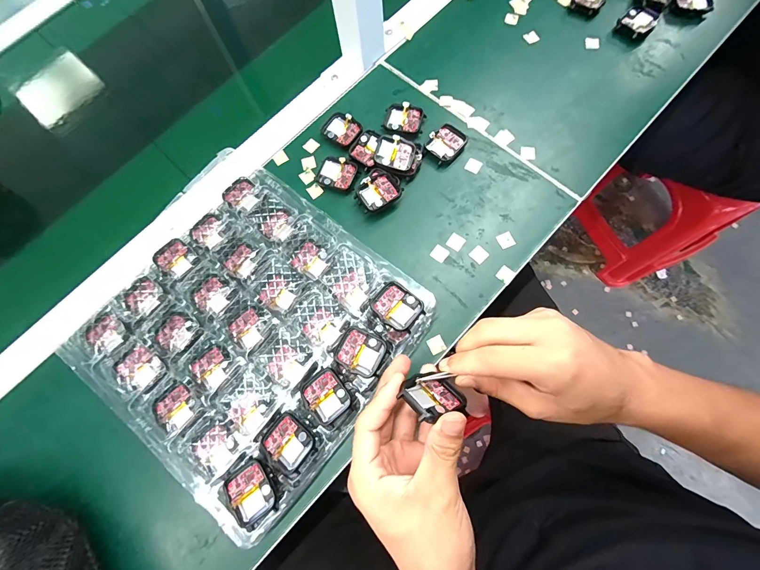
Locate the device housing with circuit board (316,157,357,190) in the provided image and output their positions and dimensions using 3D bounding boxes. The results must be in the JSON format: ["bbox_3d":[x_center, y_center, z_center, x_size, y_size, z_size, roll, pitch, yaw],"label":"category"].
[{"bbox_3d":[-0.049,-0.128,0.381,0.043,0.008,0.034,22,77,7],"label":"device housing with circuit board"}]

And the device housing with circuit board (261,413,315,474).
[{"bbox_3d":[-0.081,0.138,0.297,0.041,0.015,0.037,37,79,10],"label":"device housing with circuit board"}]

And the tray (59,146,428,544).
[{"bbox_3d":[-0.138,0.030,0.329,0.299,0.028,0.267,38,80,10],"label":"tray"}]

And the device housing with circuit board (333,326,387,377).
[{"bbox_3d":[-0.018,0.061,0.312,0.042,0.018,0.037,28,78,8],"label":"device housing with circuit board"}]

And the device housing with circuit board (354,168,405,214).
[{"bbox_3d":[-0.003,-0.103,0.366,0.050,0.014,0.046,-33,77,-7],"label":"device housing with circuit board"}]

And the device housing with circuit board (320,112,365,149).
[{"bbox_3d":[-0.045,-0.185,0.397,0.048,0.011,0.036,41,80,11],"label":"device housing with circuit board"}]

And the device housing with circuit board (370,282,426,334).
[{"bbox_3d":[0.016,0.019,0.313,0.046,0.005,0.035,39,78,11],"label":"device housing with circuit board"}]

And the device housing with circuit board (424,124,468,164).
[{"bbox_3d":[0.076,-0.162,0.383,0.043,0.009,0.037,-39,78,-8],"label":"device housing with circuit board"}]

